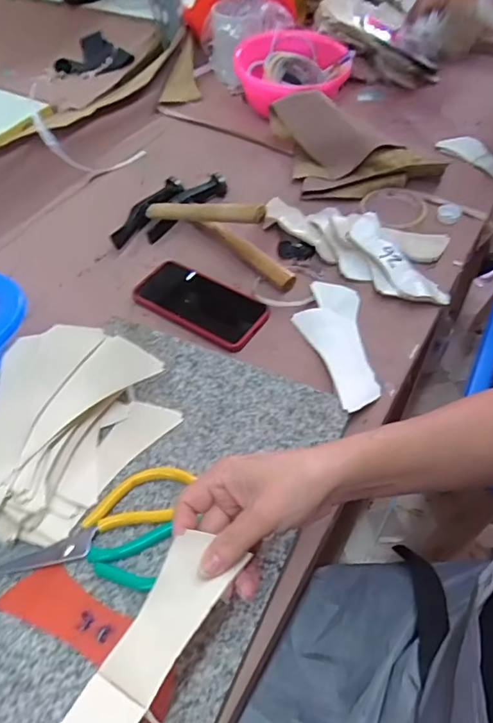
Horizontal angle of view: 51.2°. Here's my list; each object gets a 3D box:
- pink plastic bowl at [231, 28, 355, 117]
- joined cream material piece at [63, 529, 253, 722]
[{"bbox_3d":[0.079,-0.493,0.869,0.171,0.072,0.176,-2,55,3],"label":"pink plastic bowl"},{"bbox_3d":[-0.074,0.194,0.297,0.045,0.022,0.194,28,56,16],"label":"joined cream material piece"}]

